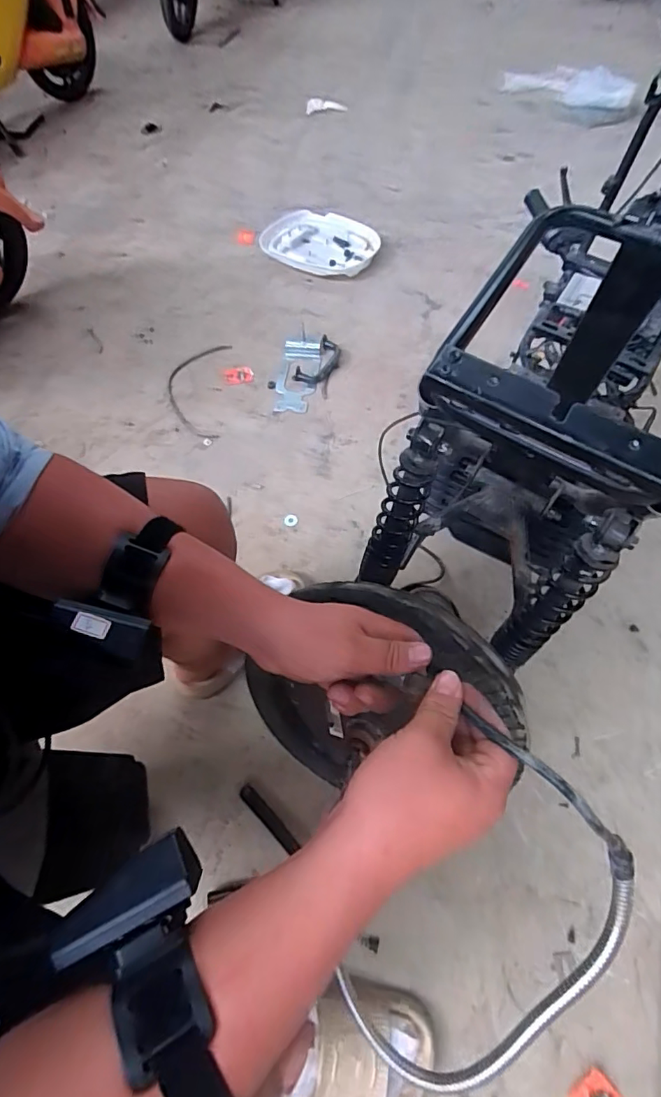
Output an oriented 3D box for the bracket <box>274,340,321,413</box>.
[{"bbox_3d":[-0.083,-0.446,1.282,0.100,0.012,0.251,5,60,6],"label":"bracket"}]

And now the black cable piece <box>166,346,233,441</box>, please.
[{"bbox_3d":[-0.341,-0.403,1.260,0.150,0.017,0.325,-1,59,3],"label":"black cable piece"}]

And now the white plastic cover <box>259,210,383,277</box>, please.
[{"bbox_3d":[-0.040,-0.941,1.545,0.367,0.051,0.258,24,64,16],"label":"white plastic cover"}]

